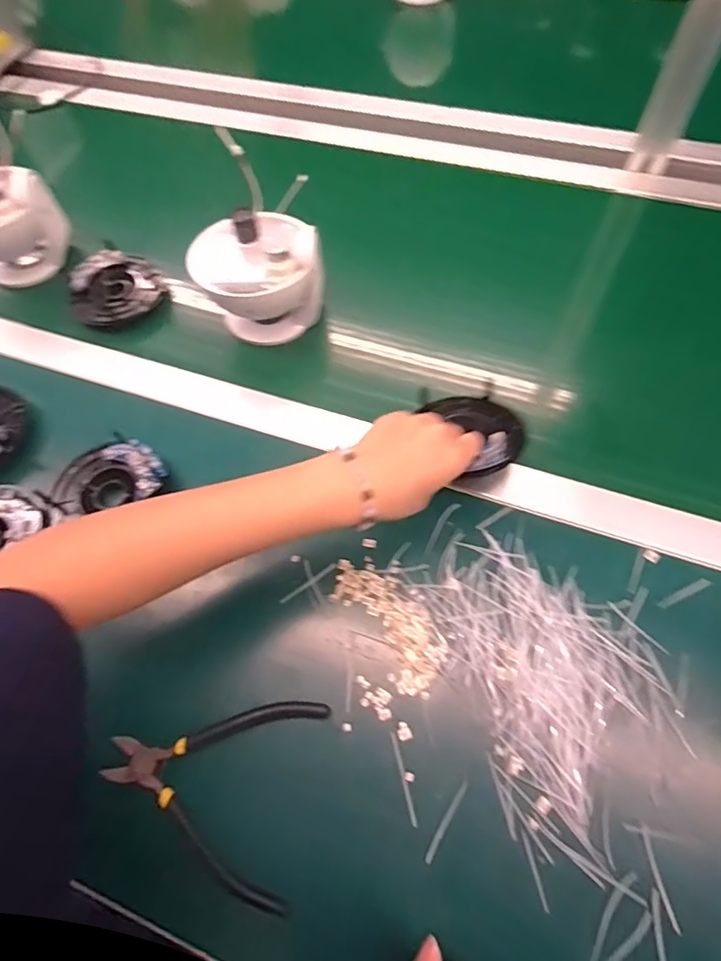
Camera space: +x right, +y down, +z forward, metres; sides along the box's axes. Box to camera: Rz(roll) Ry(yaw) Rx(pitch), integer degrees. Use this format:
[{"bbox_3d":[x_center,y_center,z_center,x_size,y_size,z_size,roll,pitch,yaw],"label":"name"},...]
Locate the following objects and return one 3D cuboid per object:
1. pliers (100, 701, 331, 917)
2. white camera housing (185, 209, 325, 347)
[{"bbox_3d":[-0.100,0.198,0.335,0.133,0.014,0.115,9,63,8],"label":"pliers"},{"bbox_3d":[-0.096,-0.189,0.486,0.119,0.111,0.088,-22,64,-8],"label":"white camera housing"}]

